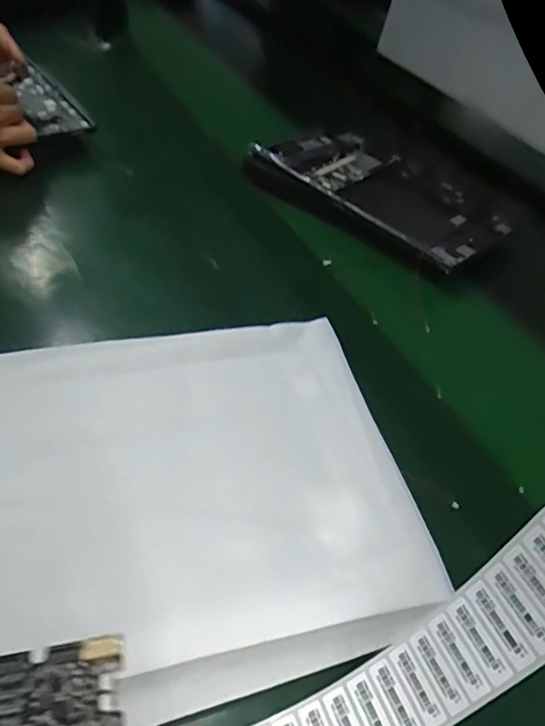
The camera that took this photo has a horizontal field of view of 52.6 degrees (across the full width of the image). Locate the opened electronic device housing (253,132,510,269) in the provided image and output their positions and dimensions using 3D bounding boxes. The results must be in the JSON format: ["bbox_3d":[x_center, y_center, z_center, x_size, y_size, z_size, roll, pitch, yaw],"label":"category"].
[{"bbox_3d":[0.115,-0.178,0.571,0.153,0.027,0.255,-30,56,-31],"label":"opened electronic device housing"}]

